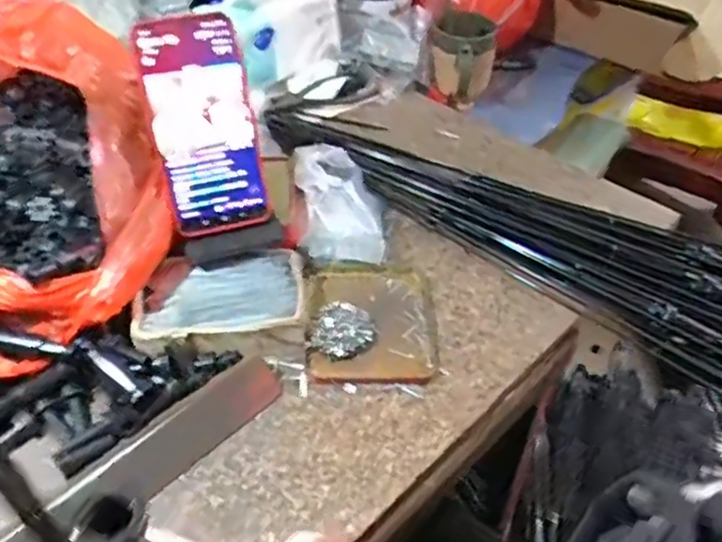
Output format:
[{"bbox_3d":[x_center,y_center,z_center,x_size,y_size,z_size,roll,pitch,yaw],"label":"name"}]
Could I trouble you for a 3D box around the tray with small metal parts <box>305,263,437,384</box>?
[{"bbox_3d":[0.007,0.039,0.549,0.099,0.022,0.119,-3,44,0],"label":"tray with small metal parts"}]

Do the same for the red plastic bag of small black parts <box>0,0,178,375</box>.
[{"bbox_3d":[-0.270,-0.088,0.514,0.216,0.150,0.266,-34,52,-28],"label":"red plastic bag of small black parts"}]

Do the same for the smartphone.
[{"bbox_3d":[-0.122,-0.113,0.526,0.081,0.163,0.011,-14,15,-18],"label":"smartphone"}]

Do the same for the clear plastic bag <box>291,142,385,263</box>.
[{"bbox_3d":[-0.021,-0.061,0.615,0.074,0.063,0.117,-7,44,-4],"label":"clear plastic bag"}]

